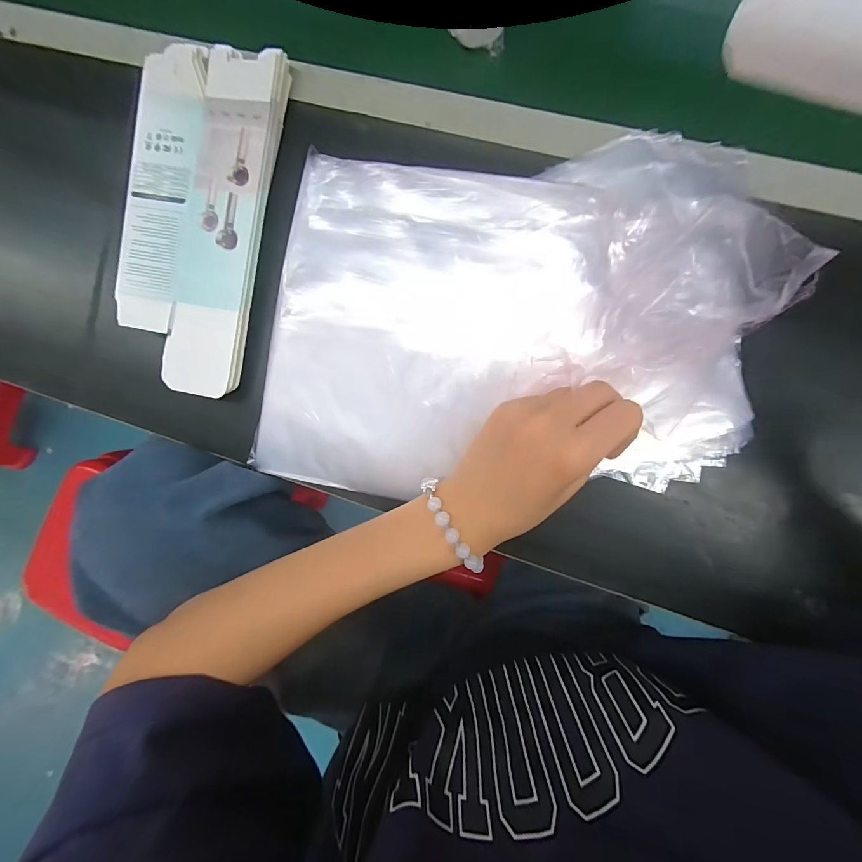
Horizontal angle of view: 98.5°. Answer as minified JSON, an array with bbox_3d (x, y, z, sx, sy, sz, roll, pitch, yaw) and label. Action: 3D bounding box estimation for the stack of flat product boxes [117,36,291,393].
[{"bbox_3d":[-0.192,-0.168,0.300,0.118,0.022,0.263,9,89,7],"label":"stack of flat product boxes"}]

